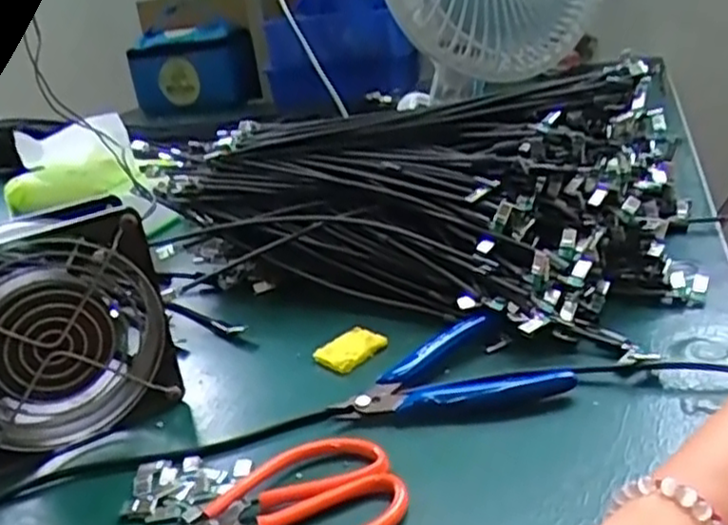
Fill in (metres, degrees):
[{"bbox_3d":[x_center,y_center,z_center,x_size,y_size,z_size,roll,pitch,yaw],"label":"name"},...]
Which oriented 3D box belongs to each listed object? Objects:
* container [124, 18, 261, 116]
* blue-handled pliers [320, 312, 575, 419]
[{"bbox_3d":[-0.312,-0.354,1.326,0.228,0.151,0.072,6,26,26],"label":"container"},{"bbox_3d":[0.045,0.056,0.400,0.120,0.017,0.073,-7,22,1],"label":"blue-handled pliers"}]

